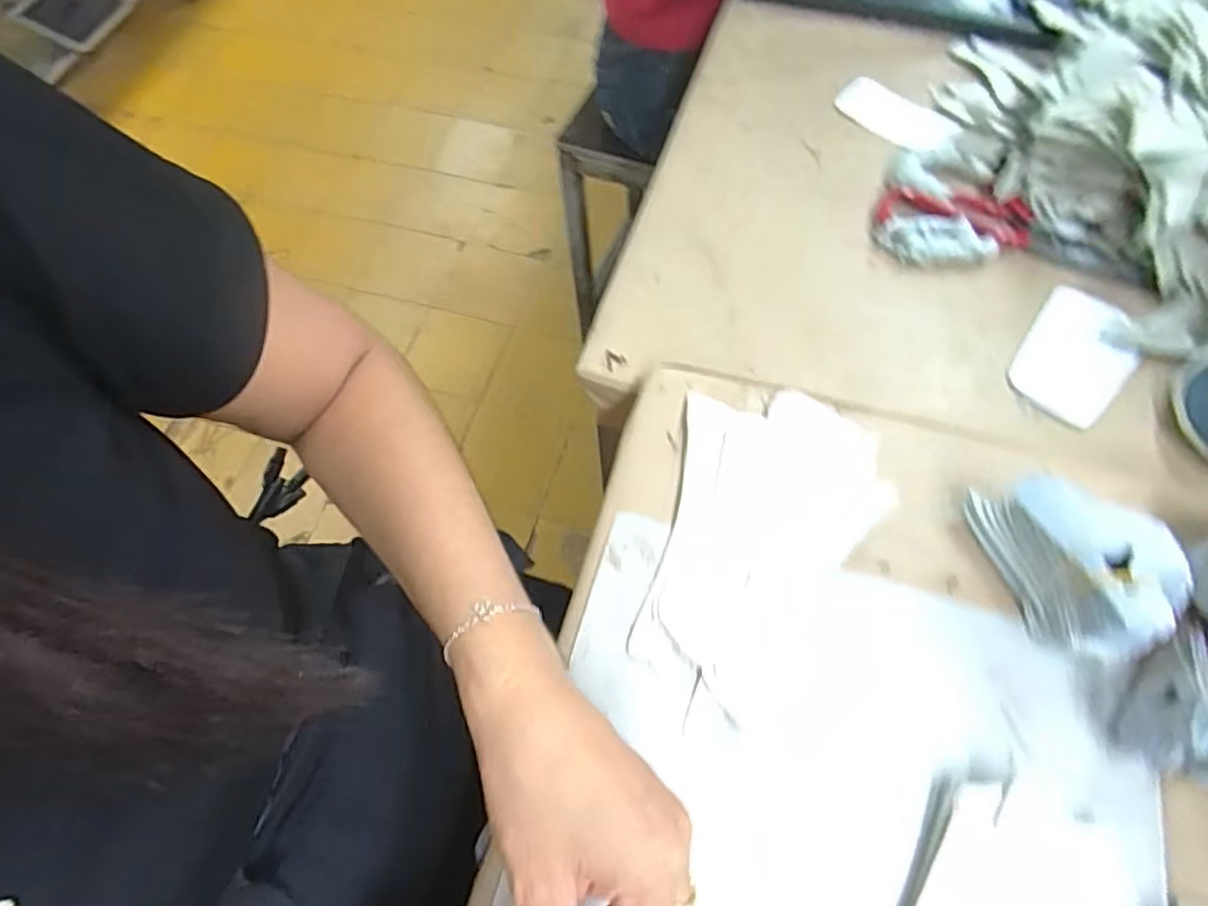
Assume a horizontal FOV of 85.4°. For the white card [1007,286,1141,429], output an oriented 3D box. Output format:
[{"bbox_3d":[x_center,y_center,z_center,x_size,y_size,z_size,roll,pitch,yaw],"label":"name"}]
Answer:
[{"bbox_3d":[0.343,-0.071,0.476,0.070,0.004,0.111,36,71,18],"label":"white card"}]

